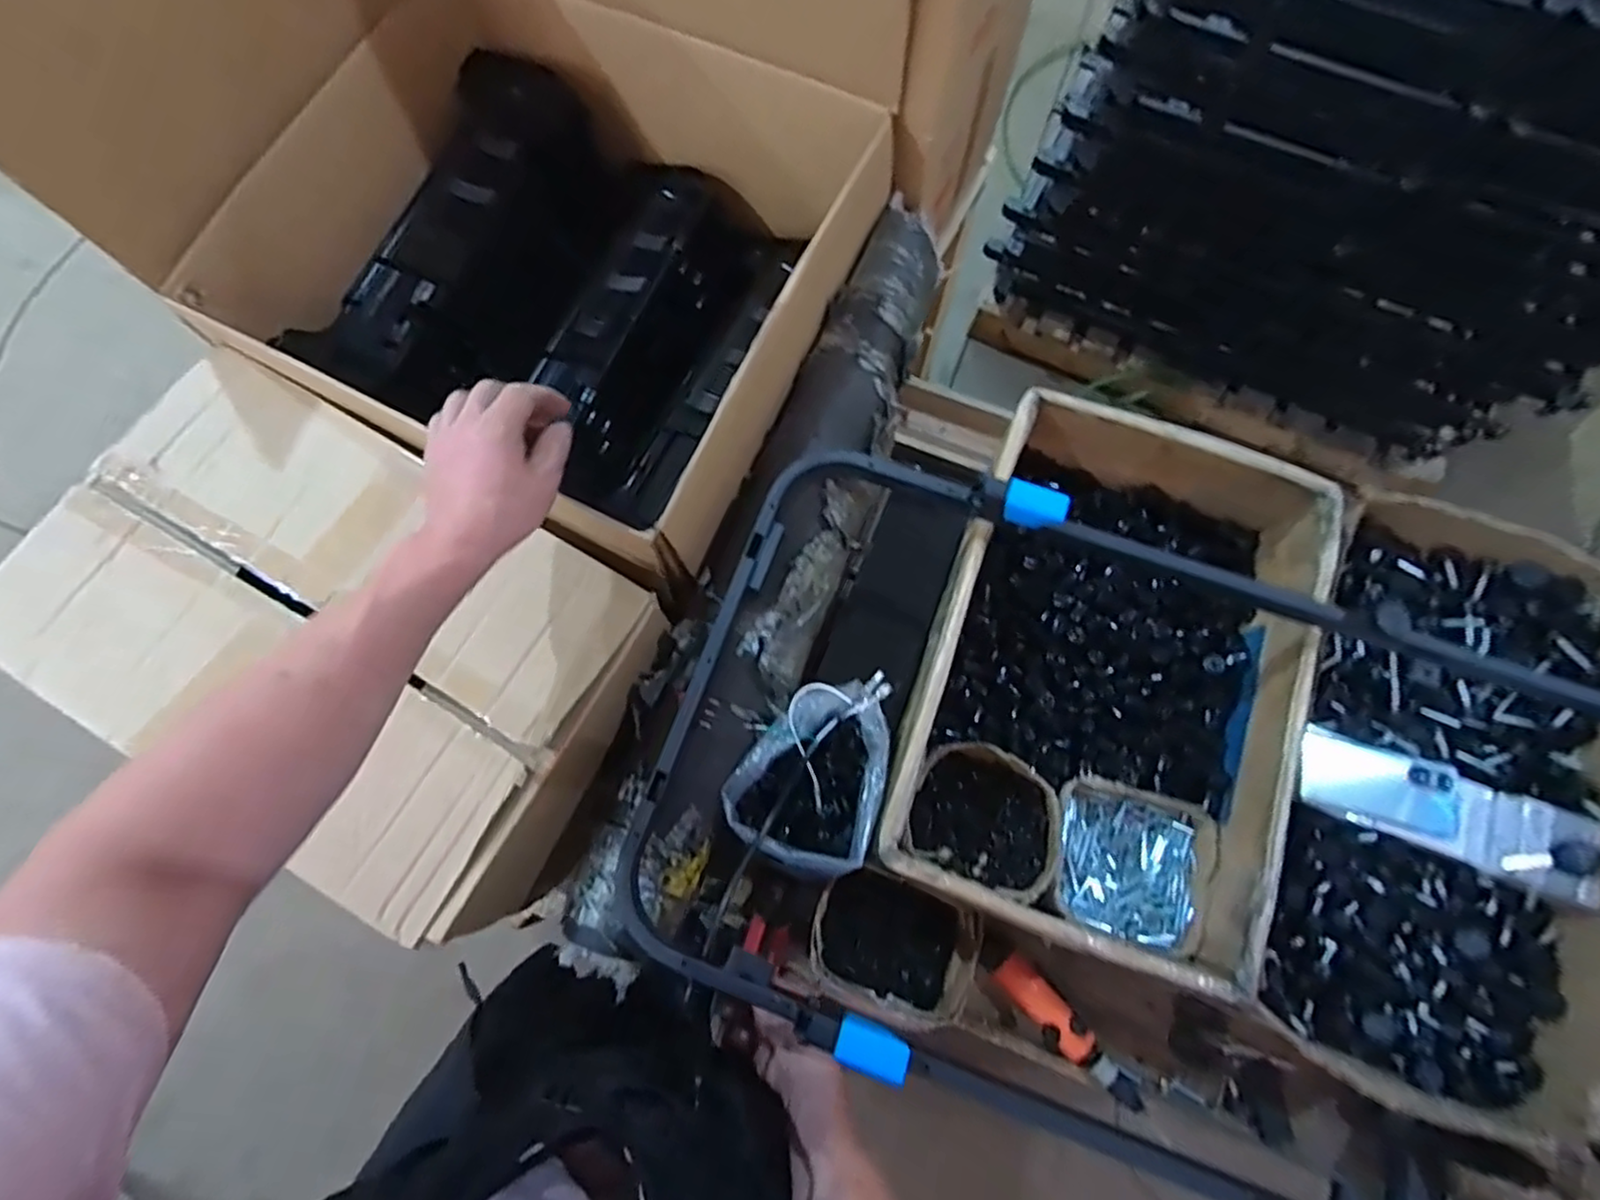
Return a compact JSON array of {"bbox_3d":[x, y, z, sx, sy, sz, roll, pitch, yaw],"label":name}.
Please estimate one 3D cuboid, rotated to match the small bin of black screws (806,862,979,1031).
[{"bbox_3d":[0.097,0.362,0.739,0.165,0.085,0.118,22,76,7],"label":"small bin of black screws"}]

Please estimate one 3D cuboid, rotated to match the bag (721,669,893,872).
[{"bbox_3d":[0.021,0.159,0.660,0.134,0.075,0.177,29,77,8],"label":"bag"}]

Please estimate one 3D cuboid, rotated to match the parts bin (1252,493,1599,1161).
[{"bbox_3d":[0.659,0.192,0.739,0.341,0.160,0.612,28,77,8],"label":"parts bin"}]

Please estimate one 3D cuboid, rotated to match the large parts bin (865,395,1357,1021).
[{"bbox_3d":[0.315,0.073,0.736,0.341,0.147,0.515,19,76,6],"label":"large parts bin"}]

